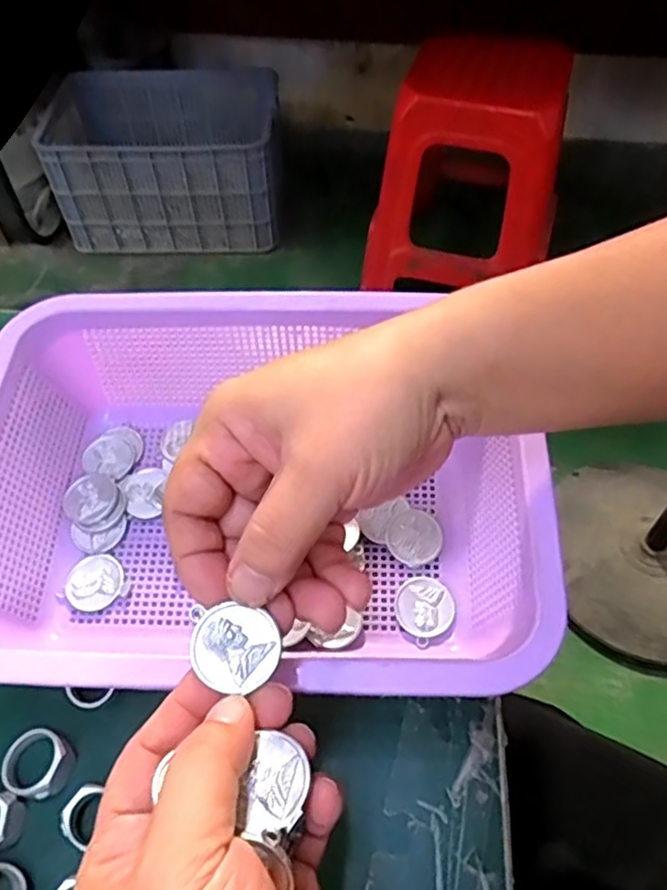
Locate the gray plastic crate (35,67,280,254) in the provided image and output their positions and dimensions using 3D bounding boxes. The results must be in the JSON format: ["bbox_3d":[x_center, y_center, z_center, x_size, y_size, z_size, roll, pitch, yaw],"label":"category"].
[{"bbox_3d":[-0.398,-0.667,1.562,0.535,0.271,0.332,-3,54,-1],"label":"gray plastic crate"}]

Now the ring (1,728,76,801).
[{"bbox_3d":[-0.131,0.141,0.291,0.029,0.014,0.026,19,57,15],"label":"ring"}]

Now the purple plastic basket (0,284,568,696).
[{"bbox_3d":[-0.038,0.026,0.322,0.267,0.093,0.188,1,54,2],"label":"purple plastic basket"}]

